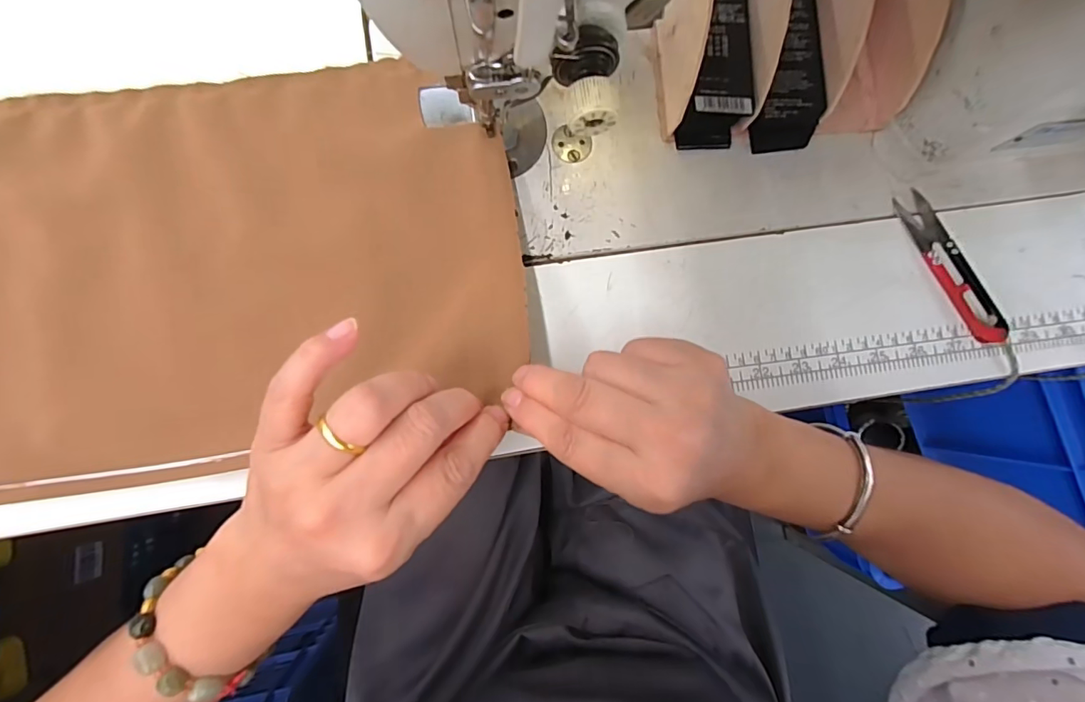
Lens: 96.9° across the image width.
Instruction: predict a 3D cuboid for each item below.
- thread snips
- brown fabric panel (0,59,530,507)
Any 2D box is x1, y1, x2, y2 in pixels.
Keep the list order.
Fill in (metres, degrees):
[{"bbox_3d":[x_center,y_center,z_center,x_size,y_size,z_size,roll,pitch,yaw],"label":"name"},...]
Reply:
[{"bbox_3d":[0.262,-0.053,0.306,0.021,0.011,0.106,-28,89,-5],"label":"thread snips"},{"bbox_3d":[-0.190,-0.048,0.264,0.349,0.041,0.223,-9,88,-4],"label":"brown fabric panel"}]

